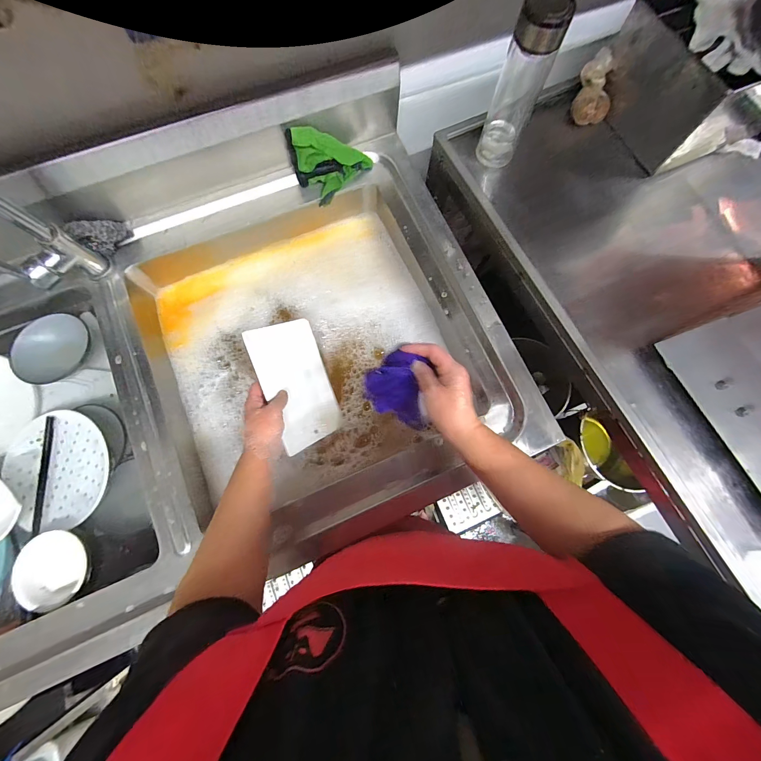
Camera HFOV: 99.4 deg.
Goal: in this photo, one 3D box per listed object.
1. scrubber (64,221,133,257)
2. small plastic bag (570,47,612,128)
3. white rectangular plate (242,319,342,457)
[{"bbox_3d":[-0.478,-0.255,0.558,0.075,0.063,0.034,-35,79,-9],"label":"scrubber"},{"bbox_3d":[0.382,-0.520,0.574,0.054,0.066,0.089,-7,76,-2],"label":"small plastic bag"},{"bbox_3d":[-0.147,0.006,0.572,0.133,0.013,0.216,-27,102,-47],"label":"white rectangular plate"}]

